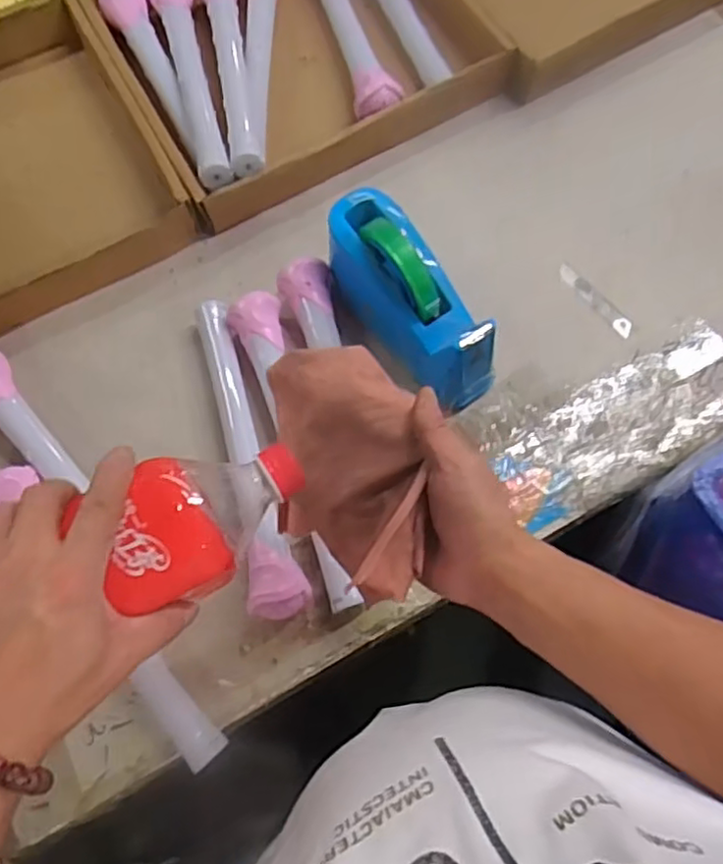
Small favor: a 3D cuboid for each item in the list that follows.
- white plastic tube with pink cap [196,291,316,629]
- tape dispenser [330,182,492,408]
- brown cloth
[{"bbox_3d":[-0.111,0.017,0.608,0.054,0.049,0.310,-19,72,-4],"label":"white plastic tube with pink cap"},{"bbox_3d":[0.043,-0.120,0.613,0.075,0.113,0.196,-31,74,-8],"label":"tape dispenser"},{"bbox_3d":[-0.013,0.022,0.416,0.105,0.033,0.151,-8,89,37],"label":"brown cloth"}]

